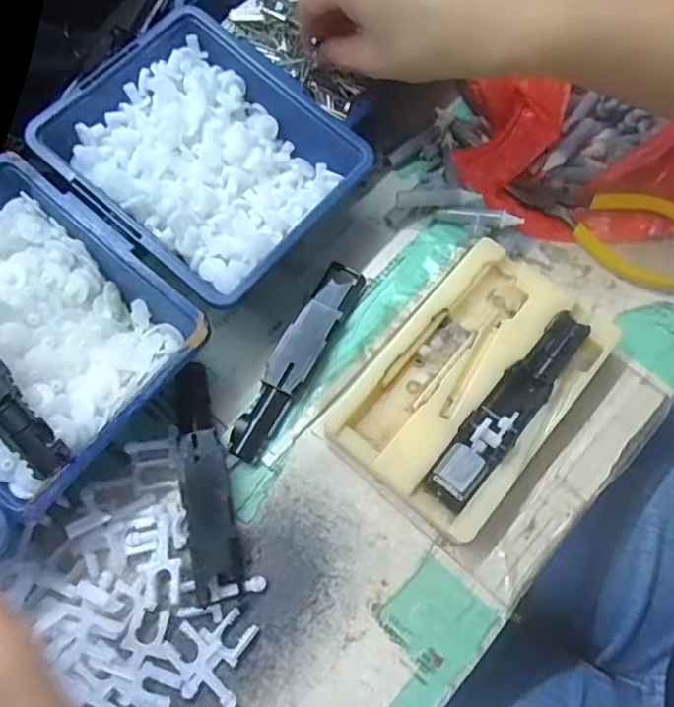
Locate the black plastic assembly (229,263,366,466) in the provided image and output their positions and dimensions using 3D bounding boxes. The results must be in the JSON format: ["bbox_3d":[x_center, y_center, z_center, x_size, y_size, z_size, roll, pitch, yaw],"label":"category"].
[{"bbox_3d":[-0.021,0.002,0.317,0.022,0.013,0.118,25,71,10],"label":"black plastic assembly"}]

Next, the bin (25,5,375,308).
[{"bbox_3d":[-0.068,-0.101,0.324,0.137,0.059,0.122,37,73,13],"label":"bin"}]

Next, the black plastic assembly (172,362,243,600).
[{"bbox_3d":[-0.067,0.058,0.296,0.023,0.014,0.110,-13,69,-5],"label":"black plastic assembly"}]

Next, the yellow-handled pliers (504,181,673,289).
[{"bbox_3d":[0.150,-0.077,0.342,0.105,0.018,0.043,25,71,10],"label":"yellow-handled pliers"}]

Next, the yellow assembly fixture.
[{"bbox_3d":[0.069,0.015,0.306,0.088,0.027,0.137,38,73,14],"label":"yellow assembly fixture"}]

